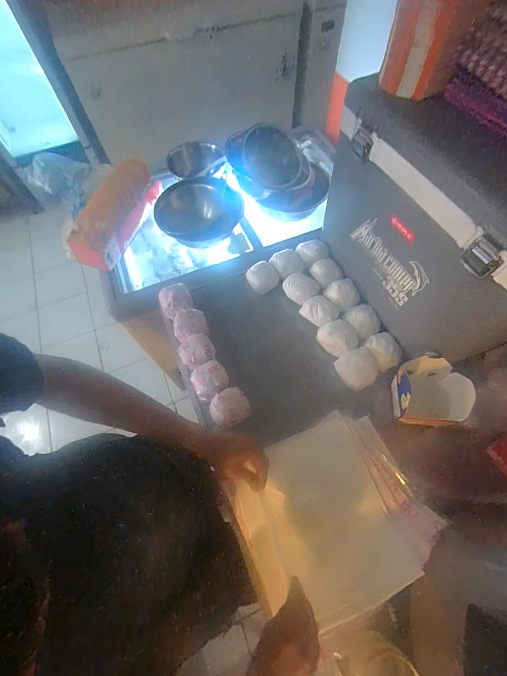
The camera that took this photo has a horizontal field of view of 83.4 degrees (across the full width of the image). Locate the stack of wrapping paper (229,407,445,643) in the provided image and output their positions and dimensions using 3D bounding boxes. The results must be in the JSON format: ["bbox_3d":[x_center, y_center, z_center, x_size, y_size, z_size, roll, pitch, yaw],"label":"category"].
[{"bbox_3d":[0.136,0.308,0.510,0.316,0.055,0.273,-24,65,-10],"label":"stack of wrapping paper"}]

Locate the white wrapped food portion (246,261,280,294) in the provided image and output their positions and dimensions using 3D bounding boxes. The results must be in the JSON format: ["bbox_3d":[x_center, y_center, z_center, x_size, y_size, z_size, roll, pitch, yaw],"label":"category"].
[{"bbox_3d":[0.023,-0.162,0.768,0.073,0.035,0.079,-25,65,-11],"label":"white wrapped food portion"}]

